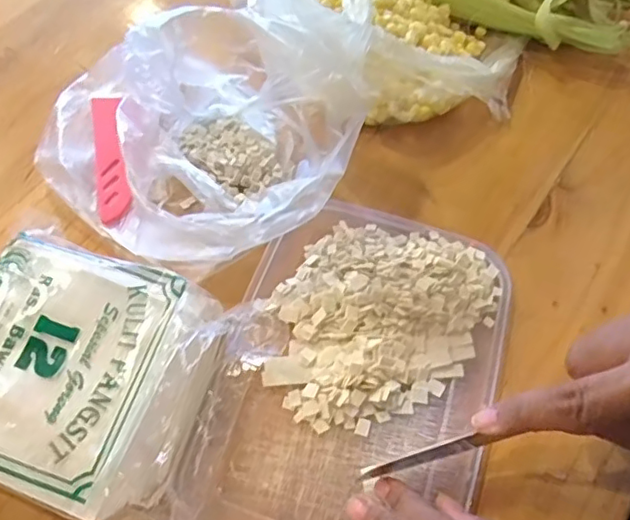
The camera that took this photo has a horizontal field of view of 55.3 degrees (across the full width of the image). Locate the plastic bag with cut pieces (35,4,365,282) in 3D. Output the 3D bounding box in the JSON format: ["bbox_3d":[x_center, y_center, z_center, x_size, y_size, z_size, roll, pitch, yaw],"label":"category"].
[{"bbox_3d":[-0.075,-0.075,0.331,0.137,0.086,0.168,-39,70,-19],"label":"plastic bag with cut pieces"}]

